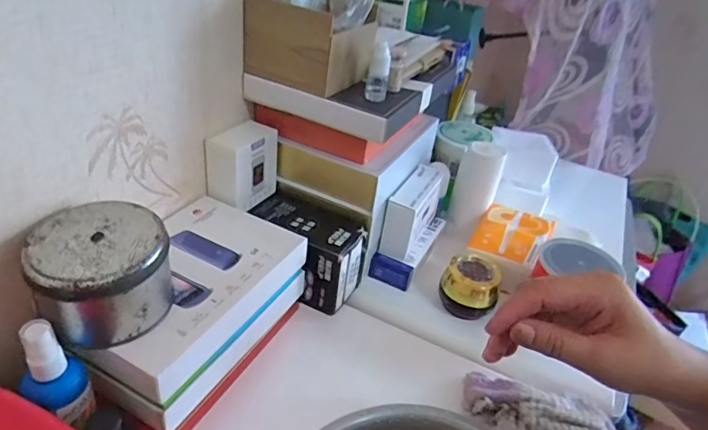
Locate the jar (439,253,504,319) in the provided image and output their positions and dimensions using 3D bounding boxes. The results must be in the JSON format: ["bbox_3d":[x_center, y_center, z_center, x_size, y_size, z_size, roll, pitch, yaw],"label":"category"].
[{"bbox_3d":[0.135,0.085,0.571,0.063,0.060,0.063,4,32,-3],"label":"jar"}]

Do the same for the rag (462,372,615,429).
[{"bbox_3d":[0.168,0.184,0.449,0.133,0.032,0.062,9,32,4],"label":"rag"}]

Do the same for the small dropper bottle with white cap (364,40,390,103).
[{"bbox_3d":[0.024,-0.145,0.495,0.022,0.054,0.026,7,34,-2],"label":"small dropper bottle with white cap"}]

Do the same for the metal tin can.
[{"bbox_3d":[-0.182,0.044,0.361,0.088,0.069,0.082,6,34,-4],"label":"metal tin can"}]

